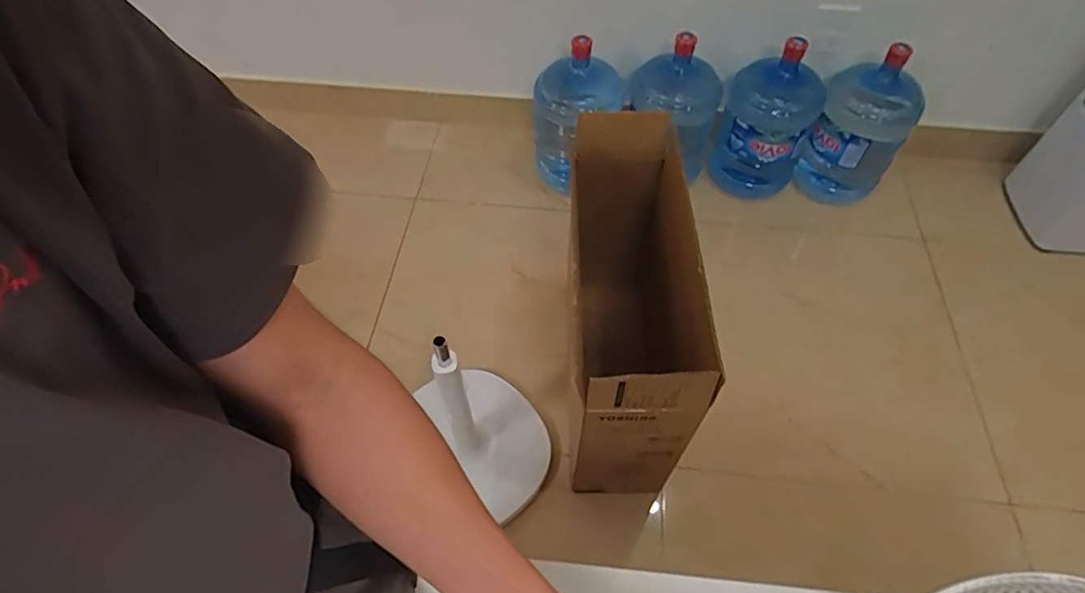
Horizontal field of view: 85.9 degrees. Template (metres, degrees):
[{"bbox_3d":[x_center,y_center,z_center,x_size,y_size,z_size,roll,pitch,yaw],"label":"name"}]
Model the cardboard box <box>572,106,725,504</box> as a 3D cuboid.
[{"bbox_3d":[0.185,0.009,1.311,0.250,0.525,0.709,0,55,0],"label":"cardboard box"}]

